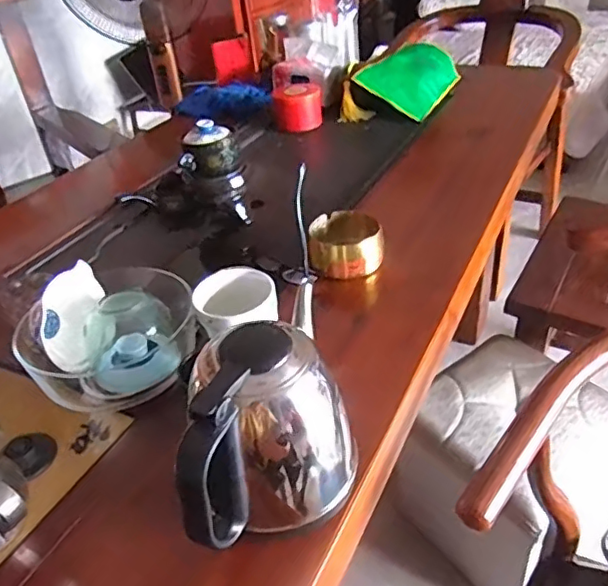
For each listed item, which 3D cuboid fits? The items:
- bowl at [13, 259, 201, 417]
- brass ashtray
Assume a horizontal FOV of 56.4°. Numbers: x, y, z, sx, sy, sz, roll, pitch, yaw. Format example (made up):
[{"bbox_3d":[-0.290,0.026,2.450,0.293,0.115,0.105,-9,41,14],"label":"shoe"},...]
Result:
[{"bbox_3d":[-0.195,0.046,0.586,0.166,0.113,0.138,-28,40,-27],"label":"bowl"},{"bbox_3d":[0.054,-0.061,0.742,0.092,0.053,0.090,-5,35,2],"label":"brass ashtray"}]

